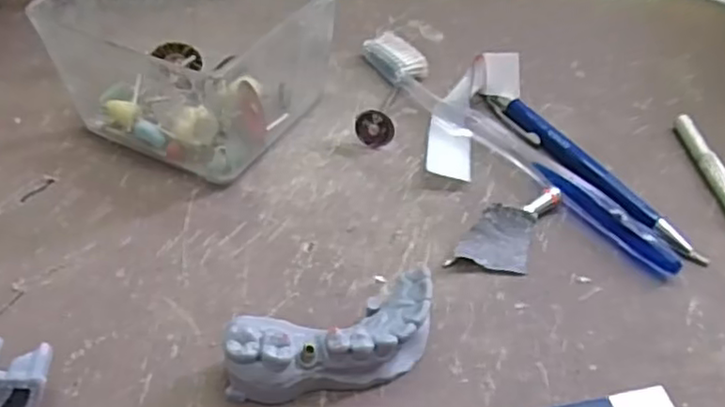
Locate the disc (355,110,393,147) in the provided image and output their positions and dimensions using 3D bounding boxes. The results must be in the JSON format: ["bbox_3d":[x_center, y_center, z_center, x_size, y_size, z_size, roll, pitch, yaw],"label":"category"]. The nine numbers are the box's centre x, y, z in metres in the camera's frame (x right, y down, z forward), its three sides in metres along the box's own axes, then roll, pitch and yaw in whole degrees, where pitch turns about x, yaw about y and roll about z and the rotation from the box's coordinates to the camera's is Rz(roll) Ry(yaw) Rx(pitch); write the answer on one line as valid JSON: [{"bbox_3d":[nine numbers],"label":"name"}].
[{"bbox_3d":[0.006,-0.033,0.300,0.017,0.017,0.006,14,47,12],"label":"disc"}]

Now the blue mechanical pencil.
[{"bbox_3d":[0.095,-0.016,0.291,0.010,0.009,0.123,-23,50,-22],"label":"blue mechanical pencil"}]

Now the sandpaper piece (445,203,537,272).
[{"bbox_3d":[0.051,0.013,0.260,0.029,0.011,0.028,11,46,9],"label":"sandpaper piece"}]

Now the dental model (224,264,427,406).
[{"bbox_3d":[-0.009,0.046,0.216,0.069,0.024,0.025,-14,47,-15],"label":"dental model"}]

